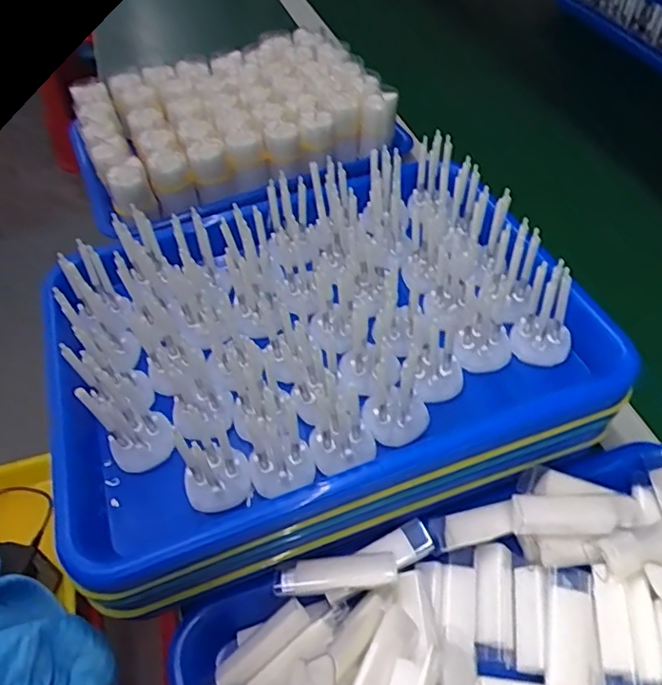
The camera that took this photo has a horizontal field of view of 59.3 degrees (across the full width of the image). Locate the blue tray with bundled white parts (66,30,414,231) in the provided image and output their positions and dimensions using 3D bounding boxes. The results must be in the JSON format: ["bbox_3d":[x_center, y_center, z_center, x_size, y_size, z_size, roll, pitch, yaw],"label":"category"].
[{"bbox_3d":[-0.103,-0.232,0.617,0.325,0.069,0.215,-17,52,-11],"label":"blue tray with bundled white parts"}]

